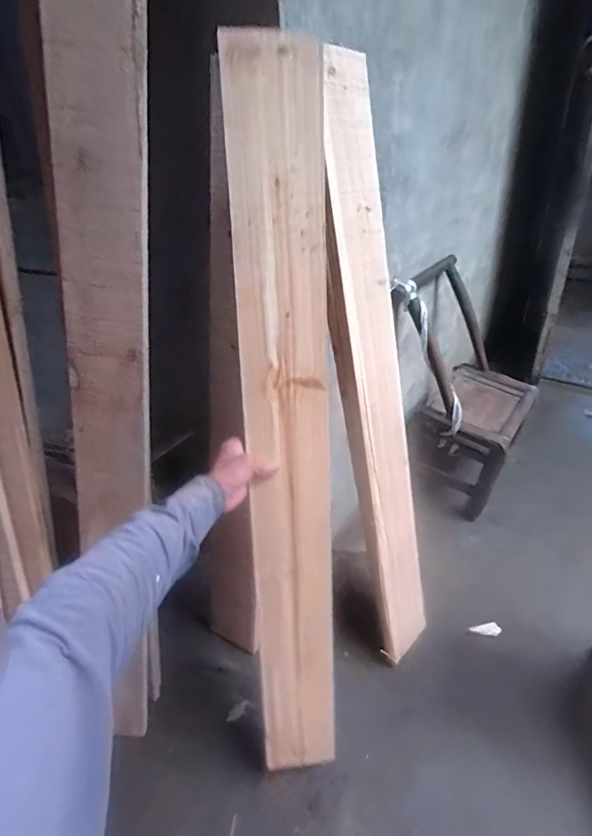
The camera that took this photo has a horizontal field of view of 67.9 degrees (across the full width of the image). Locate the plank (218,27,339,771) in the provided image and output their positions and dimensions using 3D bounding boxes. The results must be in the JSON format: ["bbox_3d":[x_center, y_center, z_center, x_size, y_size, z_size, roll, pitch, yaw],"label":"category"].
[{"bbox_3d":[-0.008,0.091,0.660,0.137,1.087,0.019,-3,16,-5],"label":"plank"}]

